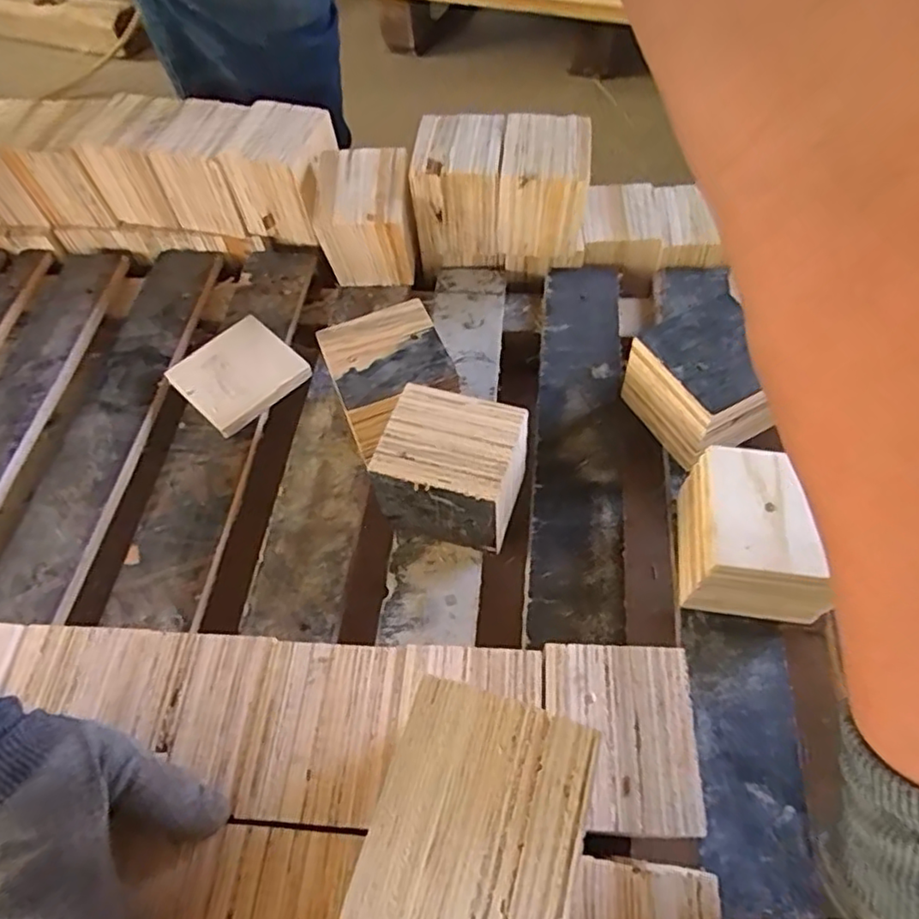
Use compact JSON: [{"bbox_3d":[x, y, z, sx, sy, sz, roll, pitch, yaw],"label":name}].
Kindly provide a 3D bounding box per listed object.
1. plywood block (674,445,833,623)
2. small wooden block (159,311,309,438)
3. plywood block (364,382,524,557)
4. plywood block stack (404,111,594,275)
[{"bbox_3d":[0.200,0.050,0.433,0.080,0.085,0.089,5,59,8],"label":"plywood block"},{"bbox_3d":[-0.201,-0.077,0.580,0.099,0.016,0.095,39,69,24],"label":"small wooden block"},{"bbox_3d":[-0.002,0.011,0.466,0.098,0.091,0.076,10,60,11],"label":"plywood block"},{"bbox_3d":[0.039,-0.252,0.609,0.160,0.116,0.095,2,59,7],"label":"plywood block stack"}]

